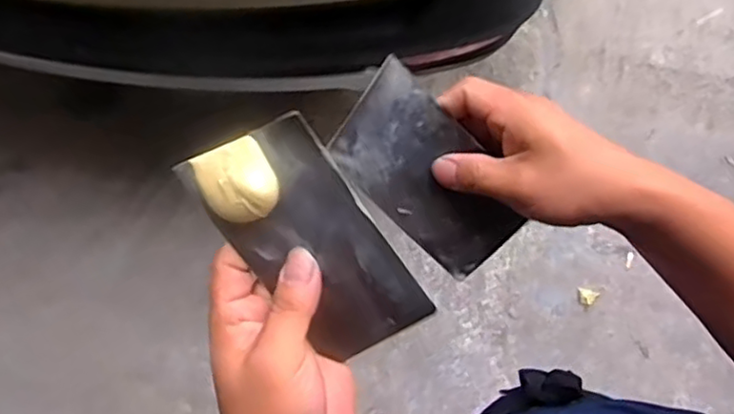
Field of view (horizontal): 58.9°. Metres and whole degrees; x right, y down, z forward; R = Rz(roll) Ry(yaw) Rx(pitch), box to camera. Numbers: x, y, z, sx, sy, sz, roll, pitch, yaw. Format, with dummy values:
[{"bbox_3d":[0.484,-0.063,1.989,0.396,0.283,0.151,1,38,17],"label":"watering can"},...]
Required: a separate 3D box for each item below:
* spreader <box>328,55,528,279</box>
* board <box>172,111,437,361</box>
[{"bbox_3d":[0.040,-0.019,0.413,0.072,0.009,0.133,-43,102,13],"label":"spreader"},{"bbox_3d":[-0.030,0.021,0.335,0.071,0.012,0.130,-31,103,20],"label":"board"}]

